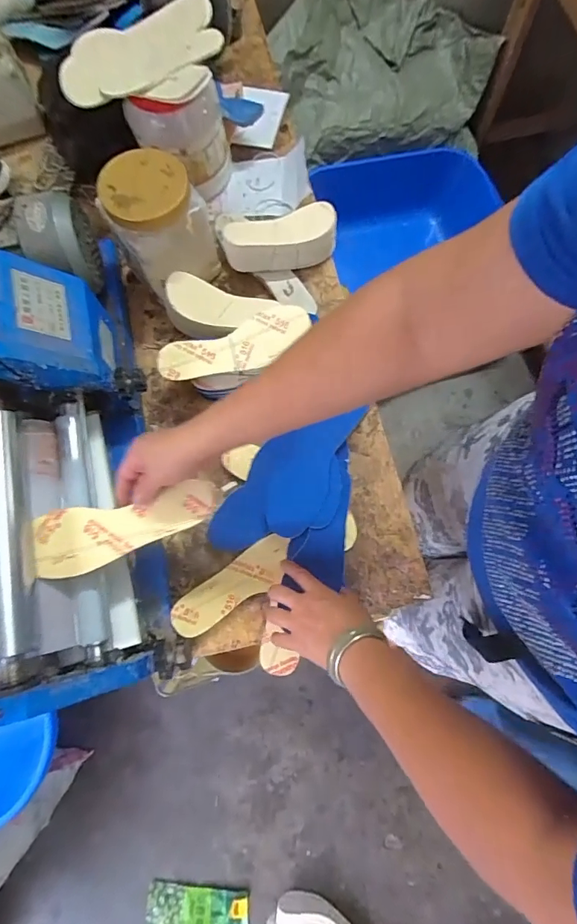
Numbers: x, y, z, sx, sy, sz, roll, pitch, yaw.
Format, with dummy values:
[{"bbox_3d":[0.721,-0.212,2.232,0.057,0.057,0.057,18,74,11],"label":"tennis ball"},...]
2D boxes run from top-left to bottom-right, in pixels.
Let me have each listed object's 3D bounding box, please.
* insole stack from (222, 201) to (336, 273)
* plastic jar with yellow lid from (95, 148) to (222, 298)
[{"bbox_3d":[-0.010,-0.352,0.707,0.178,0.064,0.069,-18,79,-4],"label":"insole stack"},{"bbox_3d":[-0.185,-0.342,0.658,0.129,0.152,0.116,-32,81,-6],"label":"plastic jar with yellow lid"}]

